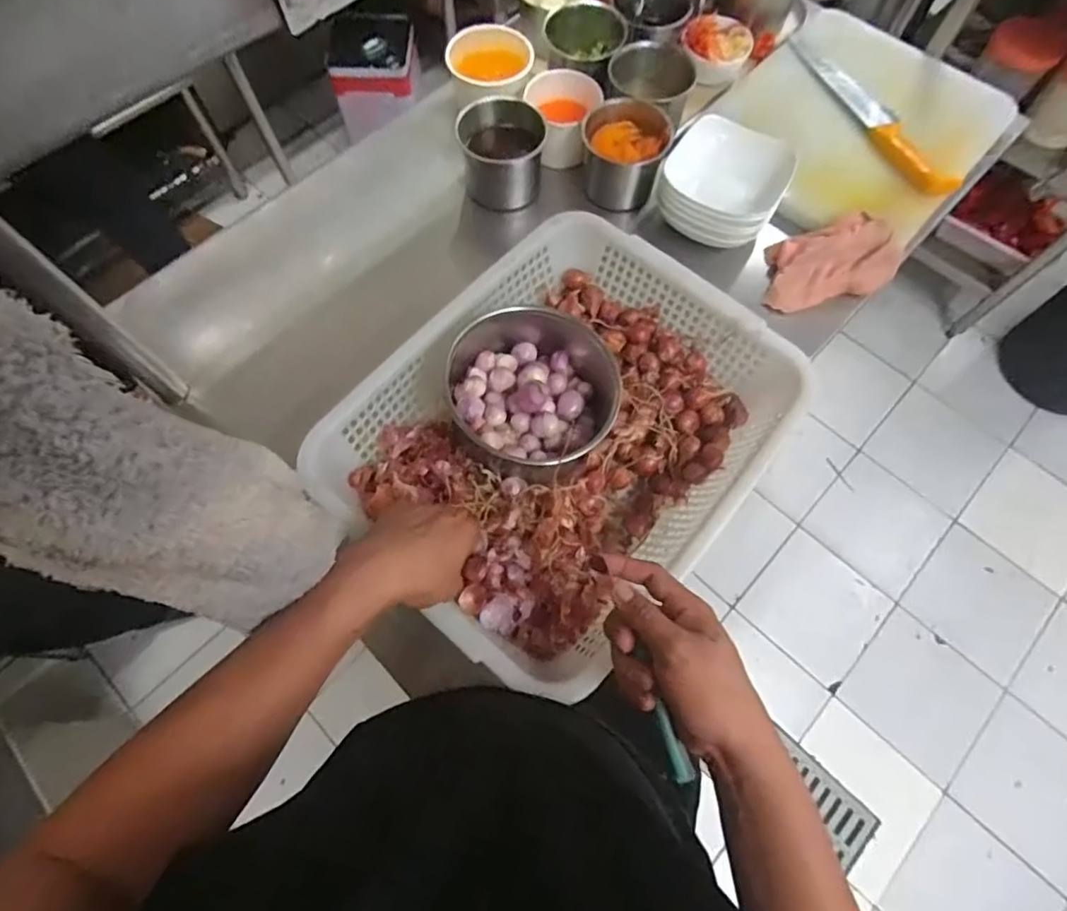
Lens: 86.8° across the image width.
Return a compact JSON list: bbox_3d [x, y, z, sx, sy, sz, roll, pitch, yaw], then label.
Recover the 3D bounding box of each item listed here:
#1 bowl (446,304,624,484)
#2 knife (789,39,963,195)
[{"bbox_3d":[-0.001,-0.081,0.609,0.176,0.085,0.201,9,70,4],"label":"bowl"},{"bbox_3d":[0.477,-0.484,0.795,0.046,0.026,0.323,-22,71,-9],"label":"knife"}]

